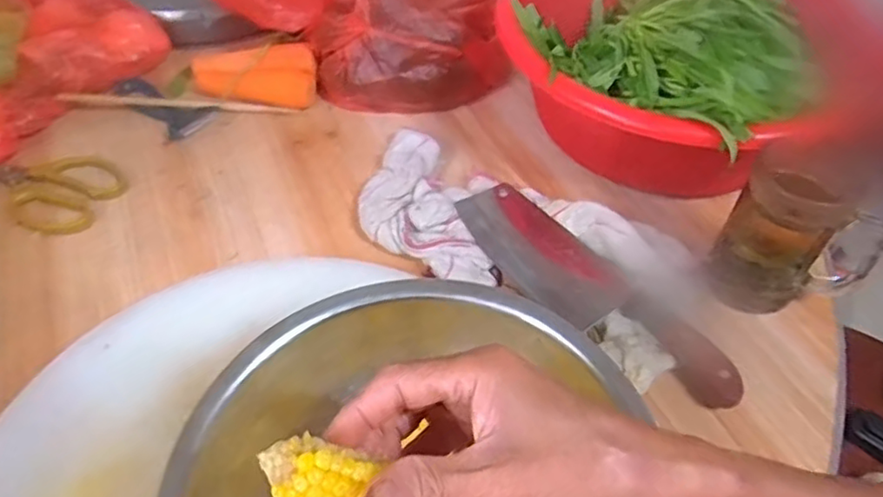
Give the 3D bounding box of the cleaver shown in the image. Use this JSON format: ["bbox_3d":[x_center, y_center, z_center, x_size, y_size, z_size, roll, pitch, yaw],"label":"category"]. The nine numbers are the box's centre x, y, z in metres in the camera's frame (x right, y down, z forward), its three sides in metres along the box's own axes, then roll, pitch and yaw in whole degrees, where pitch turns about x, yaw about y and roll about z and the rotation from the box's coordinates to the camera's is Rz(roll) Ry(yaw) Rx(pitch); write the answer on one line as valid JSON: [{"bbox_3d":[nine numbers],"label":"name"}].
[{"bbox_3d":[0.125,0.035,0.547,0.077,0.024,0.282,-34,57,-24],"label":"cleaver"}]

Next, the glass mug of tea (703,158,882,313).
[{"bbox_3d":[0.284,-0.004,0.506,0.081,0.124,0.100,-36,58,-25],"label":"glass mug of tea"}]

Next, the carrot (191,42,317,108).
[{"bbox_3d":[-0.224,-0.207,0.744,0.154,0.047,0.062,8,51,8],"label":"carrot"}]

